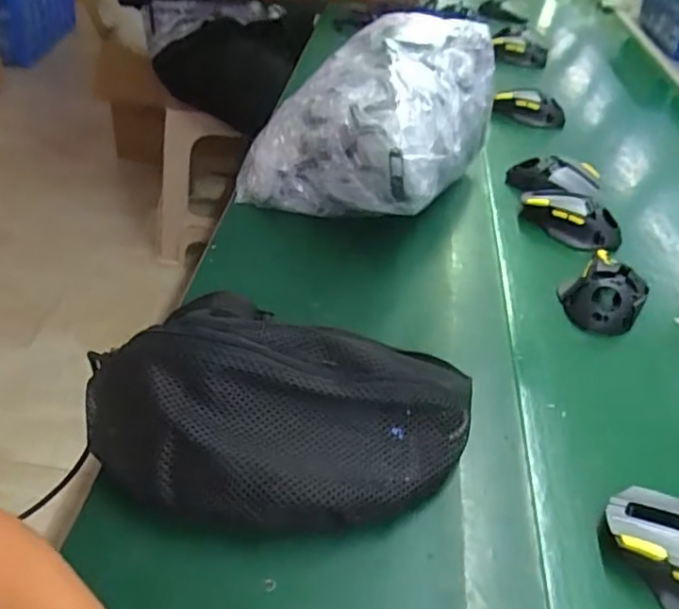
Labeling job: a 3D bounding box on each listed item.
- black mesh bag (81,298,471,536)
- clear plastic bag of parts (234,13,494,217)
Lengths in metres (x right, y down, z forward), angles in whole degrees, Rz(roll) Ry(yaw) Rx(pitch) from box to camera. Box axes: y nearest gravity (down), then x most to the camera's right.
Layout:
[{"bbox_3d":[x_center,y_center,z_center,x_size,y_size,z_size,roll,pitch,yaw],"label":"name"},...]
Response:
[{"bbox_3d":[-0.040,0.074,0.410,0.270,0.073,0.142,6,40,-2],"label":"black mesh bag"},{"bbox_3d":[0.044,-0.203,0.662,0.204,0.173,0.240,26,43,20],"label":"clear plastic bag of parts"}]

